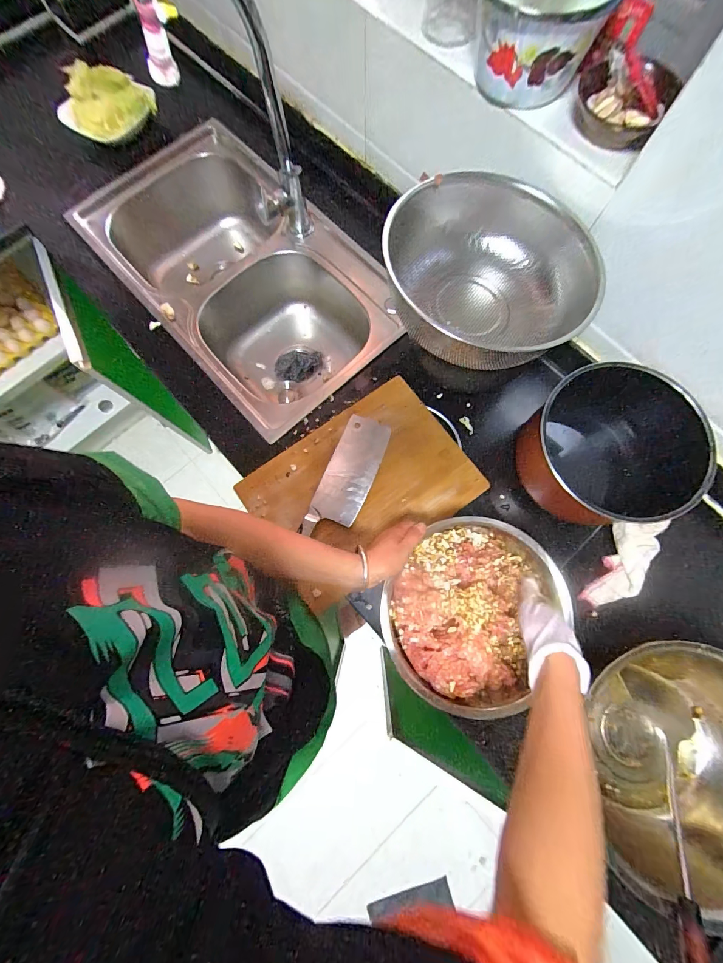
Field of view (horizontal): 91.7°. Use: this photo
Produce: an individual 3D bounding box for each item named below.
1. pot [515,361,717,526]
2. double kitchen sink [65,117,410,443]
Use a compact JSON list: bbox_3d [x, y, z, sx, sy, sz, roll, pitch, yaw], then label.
[{"bbox_3d":[0.396,-0.043,0.574,0.260,0.147,0.228,22,79,5],"label":"pot"},{"bbox_3d":[-0.264,-0.444,0.792,0.399,0.223,0.731,-42,80,-8],"label":"double kitchen sink"}]

